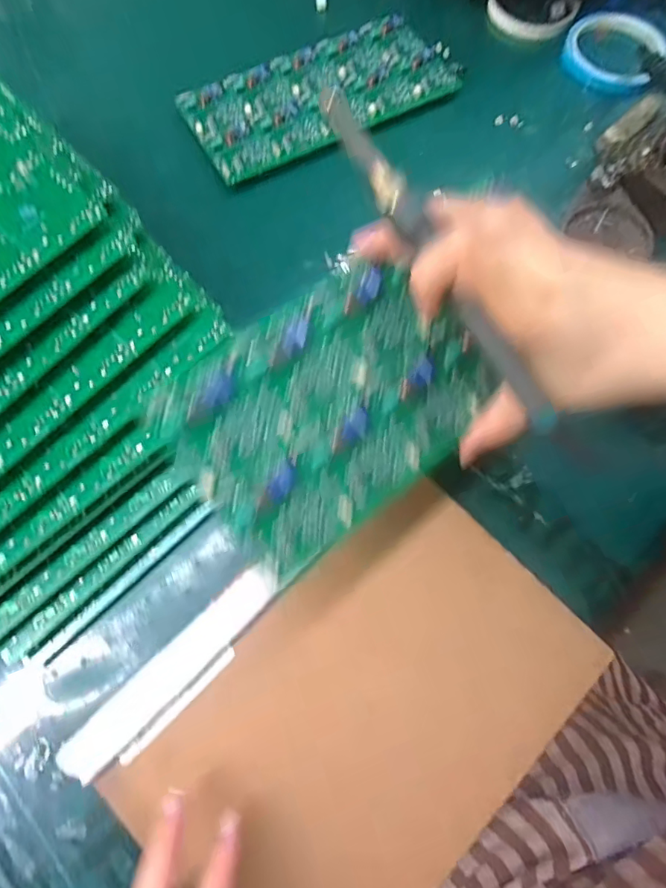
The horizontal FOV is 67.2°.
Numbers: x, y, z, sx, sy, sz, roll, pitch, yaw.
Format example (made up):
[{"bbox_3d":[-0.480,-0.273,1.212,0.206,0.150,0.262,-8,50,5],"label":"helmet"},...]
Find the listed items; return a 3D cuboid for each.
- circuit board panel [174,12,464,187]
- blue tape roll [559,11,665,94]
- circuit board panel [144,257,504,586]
[{"bbox_3d":[-0.007,-0.300,0.430,0.231,0.013,0.099,-27,74,-9],"label":"circuit board panel"},{"bbox_3d":[0.250,-0.350,0.444,0.083,0.027,0.074,39,75,11],"label":"blue tape roll"},{"bbox_3d":[0.005,-0.021,0.248,0.154,0.006,0.107,-36,101,-15],"label":"circuit board panel"}]

